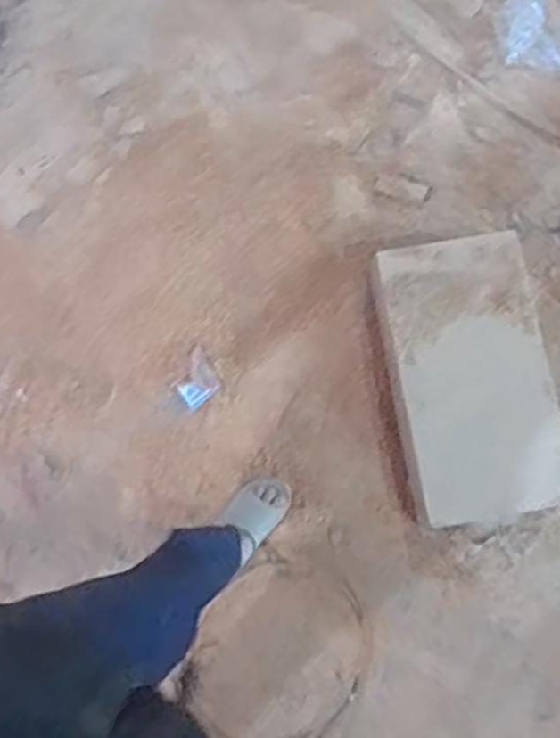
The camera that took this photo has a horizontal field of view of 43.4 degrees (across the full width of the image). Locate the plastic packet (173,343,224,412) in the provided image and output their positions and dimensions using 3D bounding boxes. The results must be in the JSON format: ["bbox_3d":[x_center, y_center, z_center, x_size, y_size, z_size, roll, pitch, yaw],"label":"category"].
[{"bbox_3d":[-0.168,0.019,1.404,0.092,0.009,0.098,-40,80,-9],"label":"plastic packet"}]

